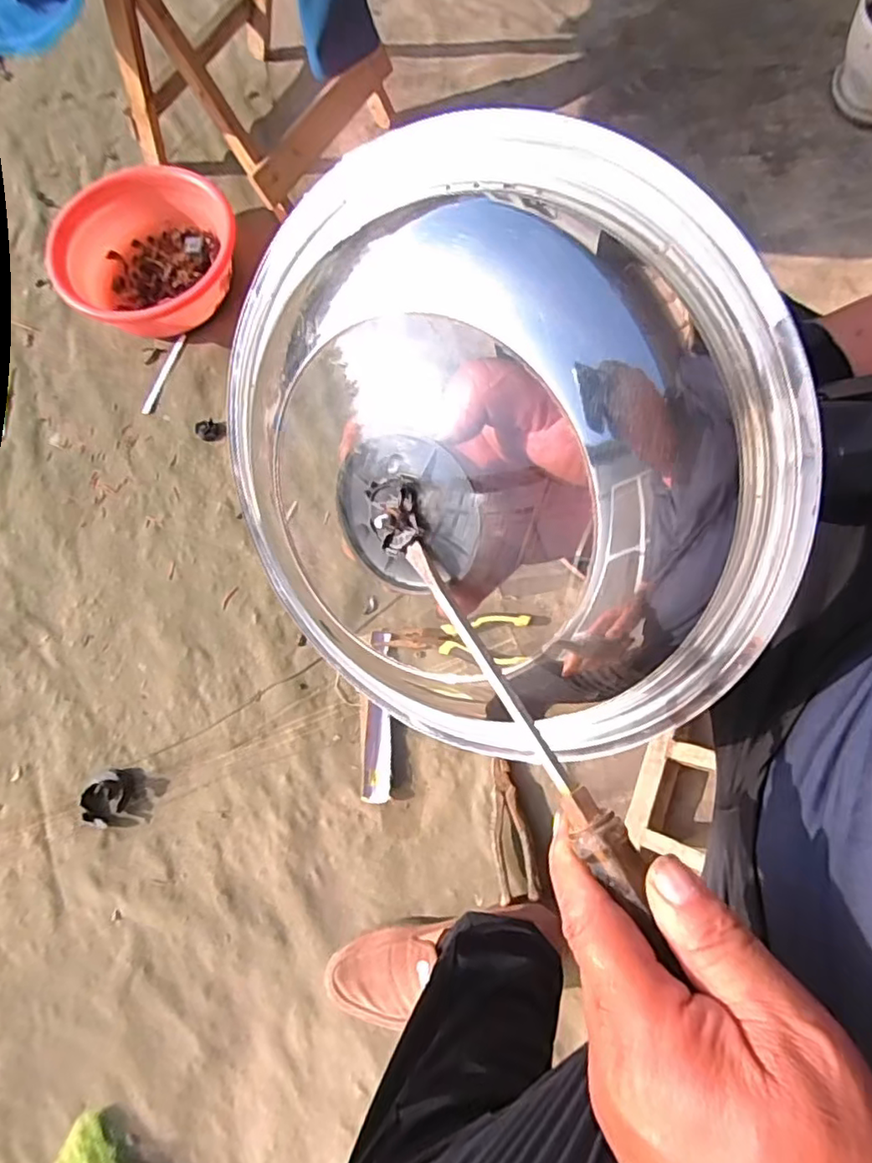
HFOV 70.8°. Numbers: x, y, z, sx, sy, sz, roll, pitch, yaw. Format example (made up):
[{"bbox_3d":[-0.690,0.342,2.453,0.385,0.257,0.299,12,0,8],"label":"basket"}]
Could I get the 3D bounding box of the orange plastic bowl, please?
[{"bbox_3d":[-0.404,-0.458,0.882,0.246,0.114,0.201,-30,75,-8],"label":"orange plastic bowl"}]

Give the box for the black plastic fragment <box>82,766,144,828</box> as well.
[{"bbox_3d":[-0.380,0.254,0.720,0.057,0.024,0.064,-3,73,0],"label":"black plastic fragment"}]

